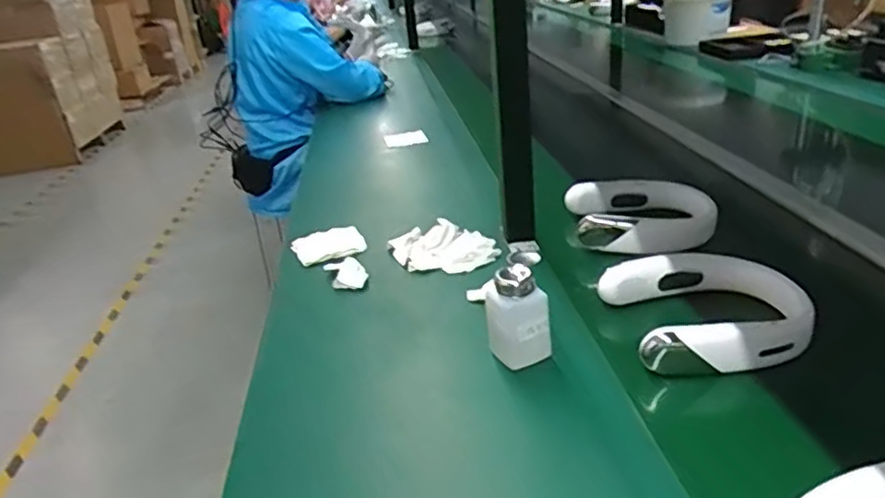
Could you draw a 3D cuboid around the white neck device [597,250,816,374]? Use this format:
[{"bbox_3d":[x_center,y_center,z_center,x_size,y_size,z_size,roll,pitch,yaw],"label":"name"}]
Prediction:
[{"bbox_3d":[0.298,0.071,0.732,0.200,0.060,0.171,-8,25,-7],"label":"white neck device"}]

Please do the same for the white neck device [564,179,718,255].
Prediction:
[{"bbox_3d":[0.304,-0.055,0.990,0.207,0.058,0.173,-4,25,3],"label":"white neck device"}]

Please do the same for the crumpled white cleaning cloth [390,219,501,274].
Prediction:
[{"bbox_3d":[-0.003,-0.003,0.959,0.163,0.048,0.083,3,26,17],"label":"crumpled white cleaning cloth"}]

